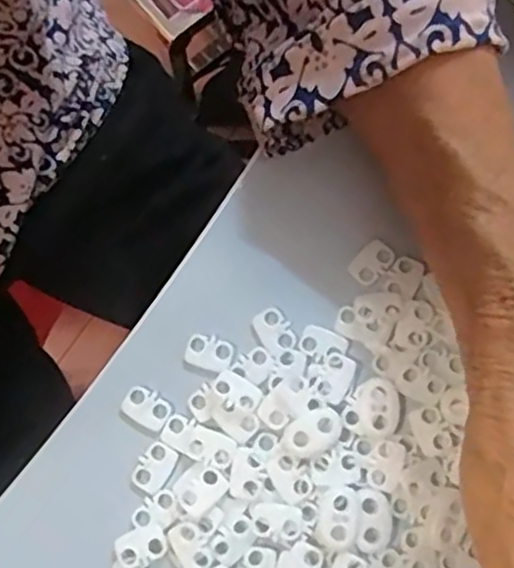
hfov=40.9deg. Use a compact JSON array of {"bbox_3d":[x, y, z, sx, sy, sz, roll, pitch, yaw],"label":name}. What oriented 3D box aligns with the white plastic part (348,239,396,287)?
[{"bbox_3d":[0.045,-0.009,0.268,0.018,0.004,0.013,-43,80,-5],"label":"white plastic part"}]

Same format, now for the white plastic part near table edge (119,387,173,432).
[{"bbox_3d":[-0.042,0.047,0.260,0.018,0.004,0.013,36,83,9],"label":"white plastic part near table edge"}]

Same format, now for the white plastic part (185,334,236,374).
[{"bbox_3d":[-0.018,0.026,0.262,0.018,0.004,0.013,18,81,6],"label":"white plastic part"}]

